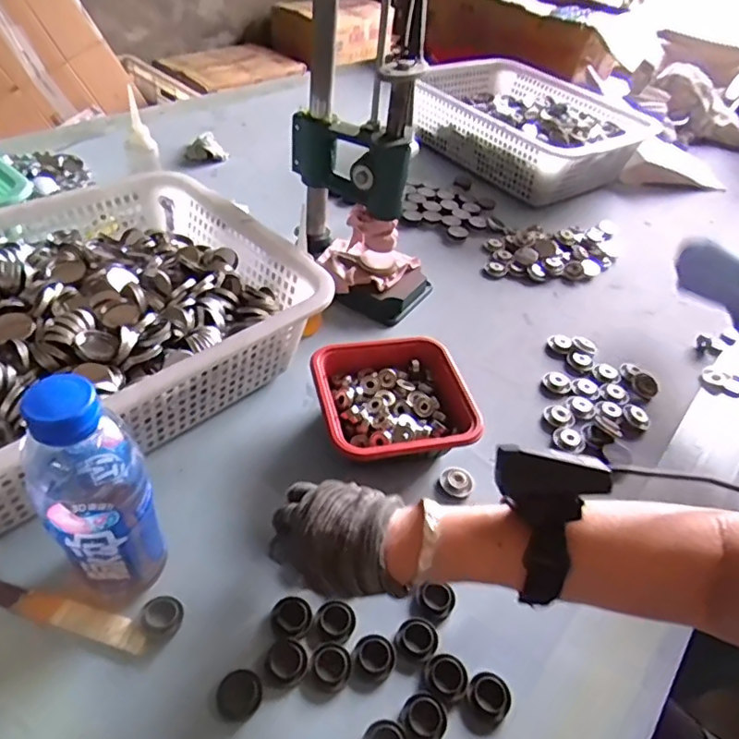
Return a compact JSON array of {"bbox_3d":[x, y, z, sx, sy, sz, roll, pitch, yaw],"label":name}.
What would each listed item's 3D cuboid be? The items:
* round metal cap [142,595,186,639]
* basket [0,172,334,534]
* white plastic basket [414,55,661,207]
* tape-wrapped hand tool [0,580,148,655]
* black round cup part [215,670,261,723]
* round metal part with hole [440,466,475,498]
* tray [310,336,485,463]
[{"bbox_3d":[-0.161,0.193,0.438,0.032,0.010,0.028,30,47,22],"label":"round metal cap"},{"bbox_3d":[-0.295,-0.039,0.568,0.416,0.129,0.311,-33,58,-33],"label":"basket"},{"bbox_3d":[0.292,-0.497,1.139,0.340,0.119,0.458,-32,58,-33],"label":"white plastic basket"},{"bbox_3d":[-0.237,0.189,0.433,0.140,0.004,0.022,14,43,7],"label":"tape-wrapped hand tool"},{"bbox_3d":[-0.095,0.236,0.406,0.031,0.004,0.031,4,43,-4],"label":"black round cup part"},{"bbox_3d":[0.089,0.112,0.565,0.035,0.009,0.034,4,43,-4],"label":"round metal part with hole"},{"bbox_3d":[0.024,0.040,0.588,0.156,0.057,0.155,-3,44,-12],"label":"tray"}]

